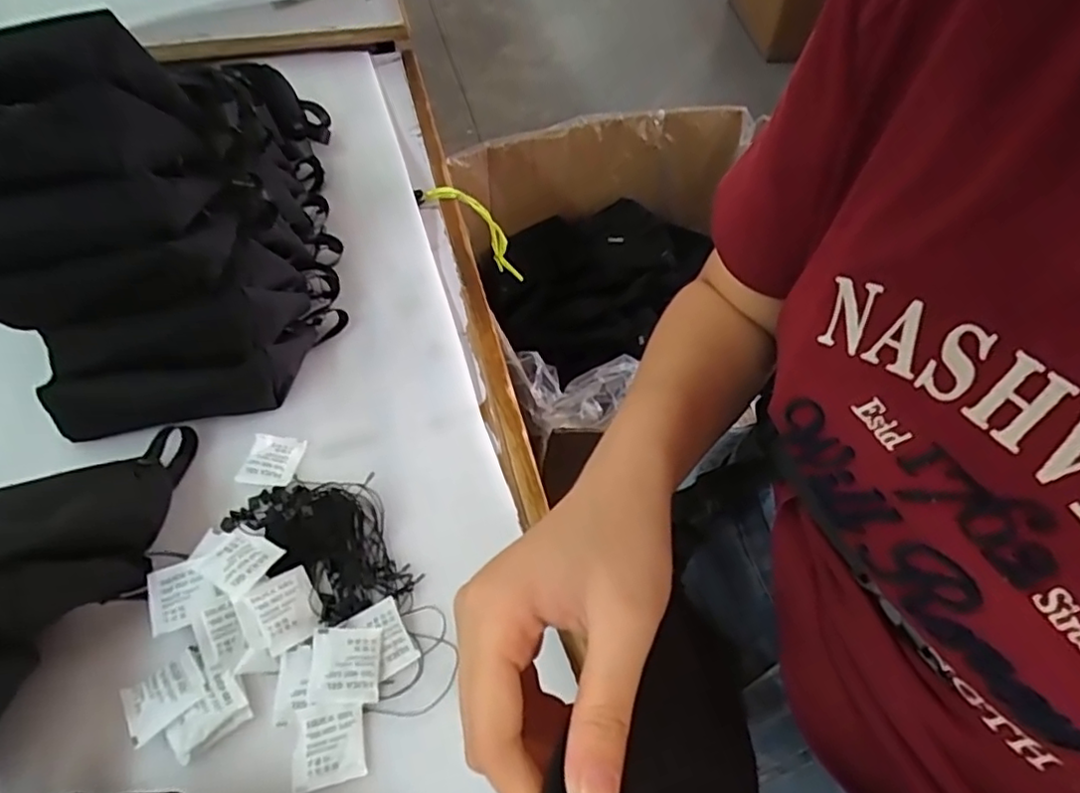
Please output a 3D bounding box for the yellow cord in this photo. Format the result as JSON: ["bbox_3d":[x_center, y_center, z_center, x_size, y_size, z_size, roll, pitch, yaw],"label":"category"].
[{"bbox_3d":[-0.064,-0.183,0.692,0.036,0.162,0.025,-30,54,16],"label":"yellow cord"}]

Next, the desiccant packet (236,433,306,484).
[{"bbox_3d":[-0.194,0.046,0.452,0.037,0.007,0.040,10,53,5],"label":"desiccant packet"}]

